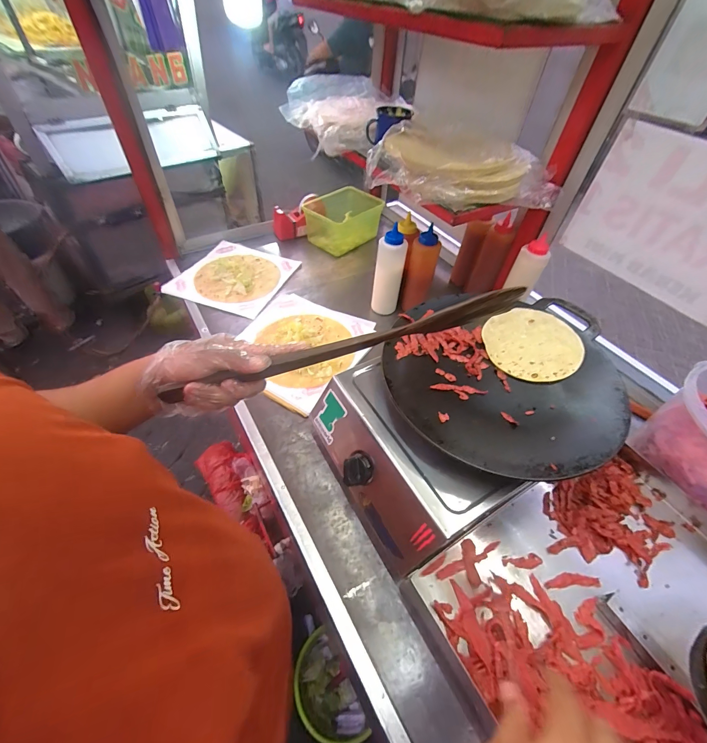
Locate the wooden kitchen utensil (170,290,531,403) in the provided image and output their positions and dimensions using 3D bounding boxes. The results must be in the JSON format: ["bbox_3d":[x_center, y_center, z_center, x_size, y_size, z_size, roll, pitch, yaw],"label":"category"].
[{"bbox_3d":[-0.002,-0.029,0.396,0.416,0.044,0.011,-17,55,-5],"label":"wooden kitchen utensil"}]

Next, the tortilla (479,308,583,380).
[{"bbox_3d":[0.283,-0.046,0.538,0.143,0.007,0.143,-2,54,3],"label":"tortilla"}]

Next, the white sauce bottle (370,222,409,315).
[{"bbox_3d":[0.077,-0.214,0.756,0.064,0.196,0.052,19,53,10],"label":"white sauce bottle"}]

